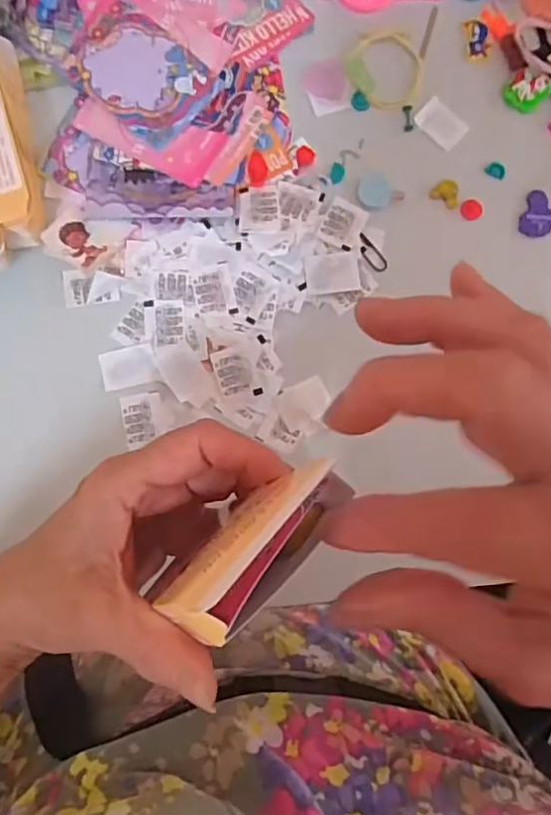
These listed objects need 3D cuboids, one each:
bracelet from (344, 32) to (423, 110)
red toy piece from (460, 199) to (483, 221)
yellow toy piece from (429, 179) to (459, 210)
[{"bbox_3d":[0.071,-0.217,0.368,0.049,0.004,0.052,-12,85,-4],"label":"bracelet"},{"bbox_3d":[0.123,-0.124,0.359,0.014,0.004,0.013,0,84,-3],"label":"red toy piece"},{"bbox_3d":[0.108,-0.135,0.359,0.018,0.004,0.017,32,83,1],"label":"yellow toy piece"}]

